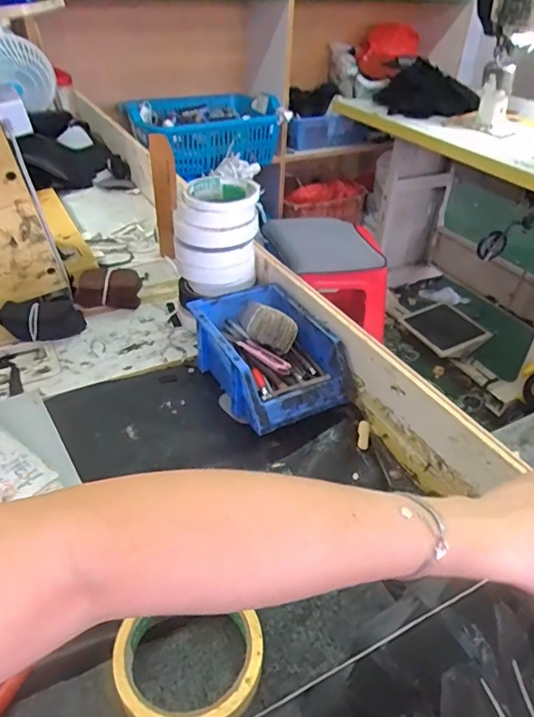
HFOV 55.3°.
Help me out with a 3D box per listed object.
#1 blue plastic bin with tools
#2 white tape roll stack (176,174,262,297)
[{"bbox_3d":[0.000,-0.002,0.569,0.122,0.076,0.181,-17,41,-24],"label":"blue plastic bin with tools"},{"bbox_3d":[-0.063,-0.152,0.636,0.096,0.113,0.087,-4,37,-7],"label":"white tape roll stack"}]

